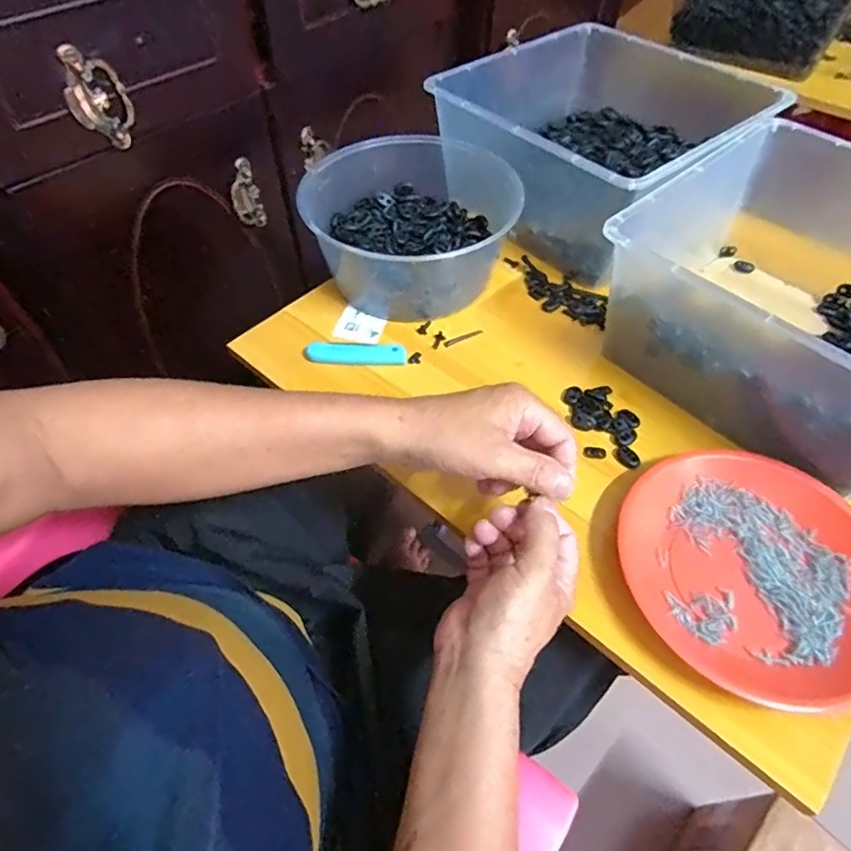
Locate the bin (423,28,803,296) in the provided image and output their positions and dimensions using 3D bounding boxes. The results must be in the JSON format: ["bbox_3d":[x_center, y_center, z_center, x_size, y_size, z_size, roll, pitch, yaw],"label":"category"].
[{"bbox_3d":[0.202,-0.335,0.678,0.305,0.140,0.312,-37,62,-25],"label":"bin"}]

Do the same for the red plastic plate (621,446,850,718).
[{"bbox_3d":[0.245,0.104,0.420,0.174,0.031,0.195,-1,53,-1],"label":"red plastic plate"}]

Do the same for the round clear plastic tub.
[{"bbox_3d":[-0.011,-0.230,0.628,0.220,0.095,0.243,14,54,9],"label":"round clear plastic tub"}]

